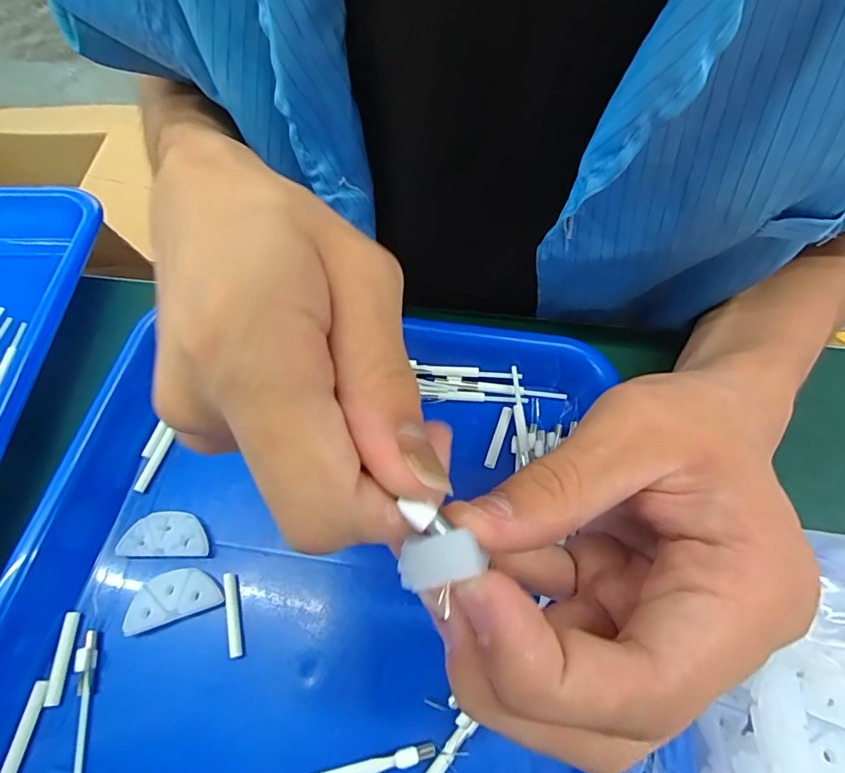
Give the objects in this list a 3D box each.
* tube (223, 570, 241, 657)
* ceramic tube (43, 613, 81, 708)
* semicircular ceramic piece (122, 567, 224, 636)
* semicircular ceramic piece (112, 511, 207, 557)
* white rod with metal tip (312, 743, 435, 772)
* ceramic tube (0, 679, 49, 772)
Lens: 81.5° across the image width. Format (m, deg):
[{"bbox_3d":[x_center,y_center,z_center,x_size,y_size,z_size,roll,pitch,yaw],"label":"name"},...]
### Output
[{"bbox_3d":[-0.081,0.096,0.207,0.005,0.004,0.033,-13,62,-7],"label":"tube"},{"bbox_3d":[-0.148,0.111,0.200,0.006,0.004,0.033,-2,61,-1],"label":"ceramic tube"},{"bbox_3d":[-0.107,0.089,0.209,0.038,0.004,0.019,-18,63,-9],"label":"semicircular ceramic piece"},{"bbox_3d":[-0.116,0.066,0.221,0.038,0.004,0.020,1,61,1],"label":"semicircular ceramic piece"},{"bbox_3d":[-0.030,0.143,0.181,0.068,0.007,0.006,-11,62,-6],"label":"white rod with metal tip"},{"bbox_3d":[-0.153,0.133,0.189,0.005,0.004,0.034,4,61,2],"label":"ceramic tube"}]

